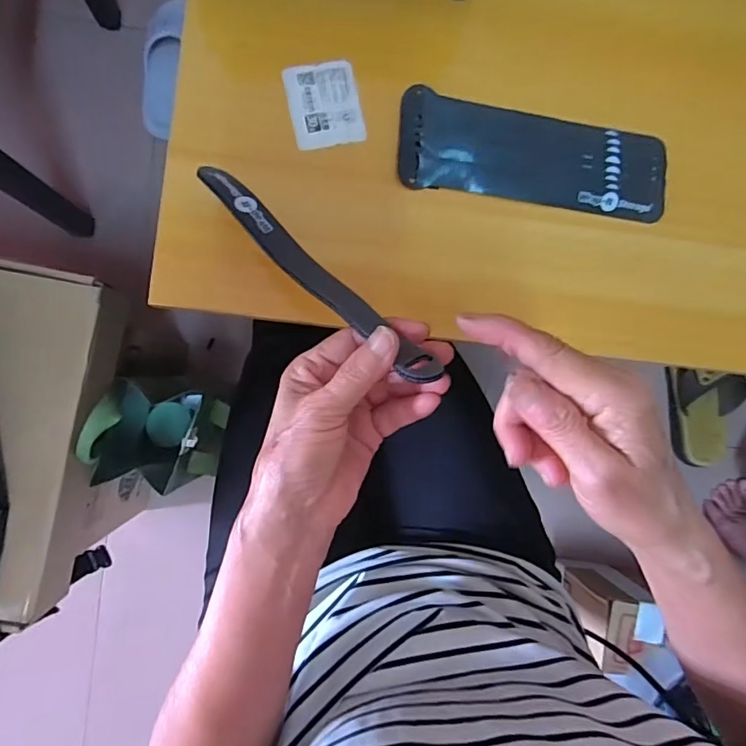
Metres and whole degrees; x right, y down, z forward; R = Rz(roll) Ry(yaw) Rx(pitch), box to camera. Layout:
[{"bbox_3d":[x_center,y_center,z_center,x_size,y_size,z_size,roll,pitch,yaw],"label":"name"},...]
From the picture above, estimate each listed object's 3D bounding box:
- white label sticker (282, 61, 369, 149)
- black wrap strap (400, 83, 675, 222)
[{"bbox_3d":[-0.034,-0.187,0.348,0.048,0.004,0.058,-11,89,-9],"label":"white label sticker"},{"bbox_3d":[0.117,-0.154,0.362,0.196,0.010,0.069,8,85,-6],"label":"black wrap strap"}]

